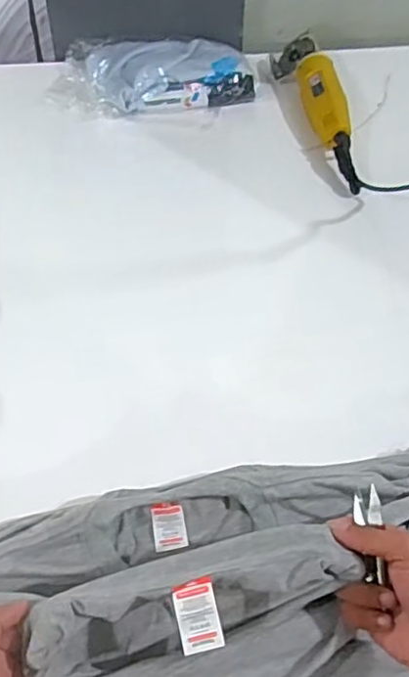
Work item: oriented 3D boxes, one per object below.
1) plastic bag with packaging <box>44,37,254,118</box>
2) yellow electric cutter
[{"bbox_3d":[-0.080,-0.424,1.023,0.320,0.060,0.150,2,54,-2],"label":"plastic bag with packaging"},{"bbox_3d":[0.187,-0.370,0.993,0.069,0.061,0.341,-11,56,-11],"label":"yellow electric cutter"}]

